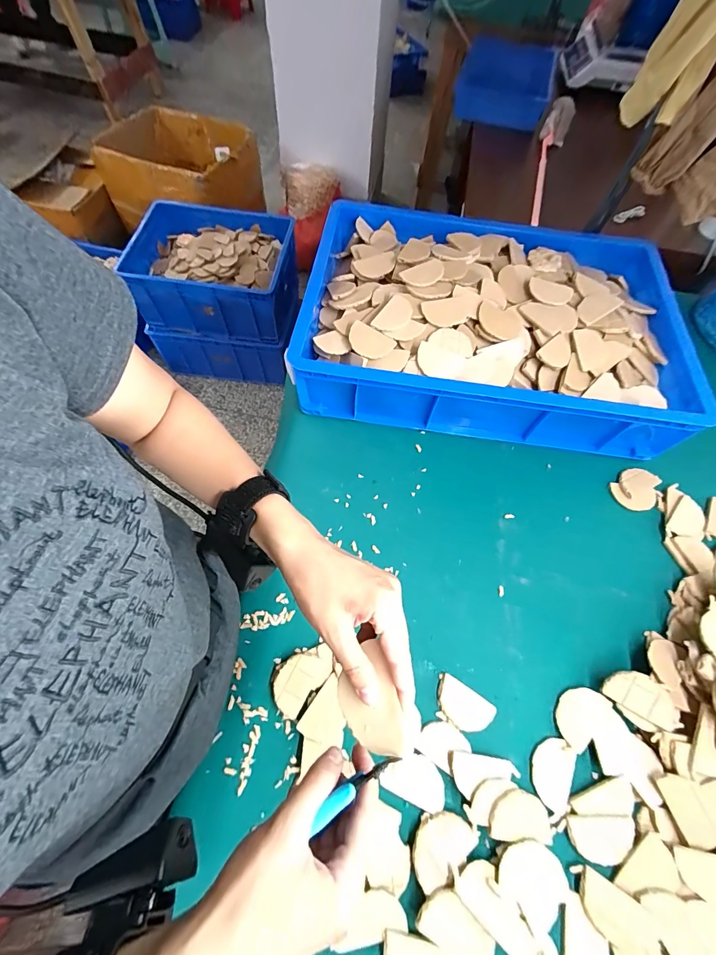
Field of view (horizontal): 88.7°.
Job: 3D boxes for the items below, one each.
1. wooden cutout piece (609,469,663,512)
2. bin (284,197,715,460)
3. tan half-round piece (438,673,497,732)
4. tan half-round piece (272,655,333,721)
[{"bbox_3d":[0.446,0.017,0.584,0.081,0.009,0.062,-34,70,-18],"label":"wooden cutout piece"},{"bbox_3d":[0.224,-0.274,0.642,0.608,0.147,0.422,8,63,0],"label":"bin"},{"bbox_3d":[0.125,0.273,0.437,0.069,0.006,0.043,30,65,11],"label":"tan half-round piece"},{"bbox_3d":[-0.072,0.242,0.438,0.049,0.013,0.068,38,67,14],"label":"tan half-round piece"}]

